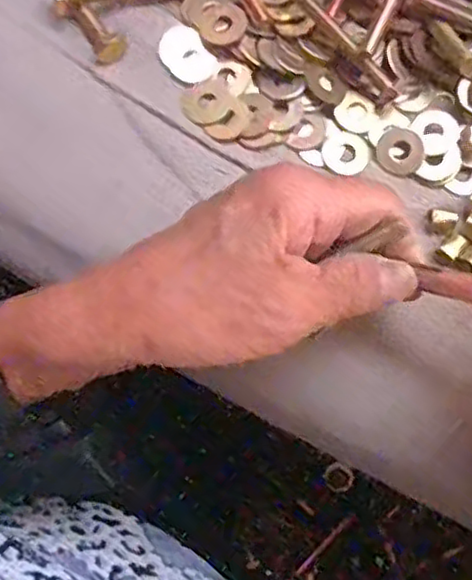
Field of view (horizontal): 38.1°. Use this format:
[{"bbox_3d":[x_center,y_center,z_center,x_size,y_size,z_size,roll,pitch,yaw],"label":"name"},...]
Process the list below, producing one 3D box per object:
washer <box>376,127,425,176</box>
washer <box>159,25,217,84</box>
[{"bbox_3d":[0.073,-0.062,0.303,0.020,0.005,0.019,38,77,10],"label":"washer"},{"bbox_3d":[-0.023,-0.106,0.310,0.021,0.006,0.027,-31,77,-9],"label":"washer"}]

